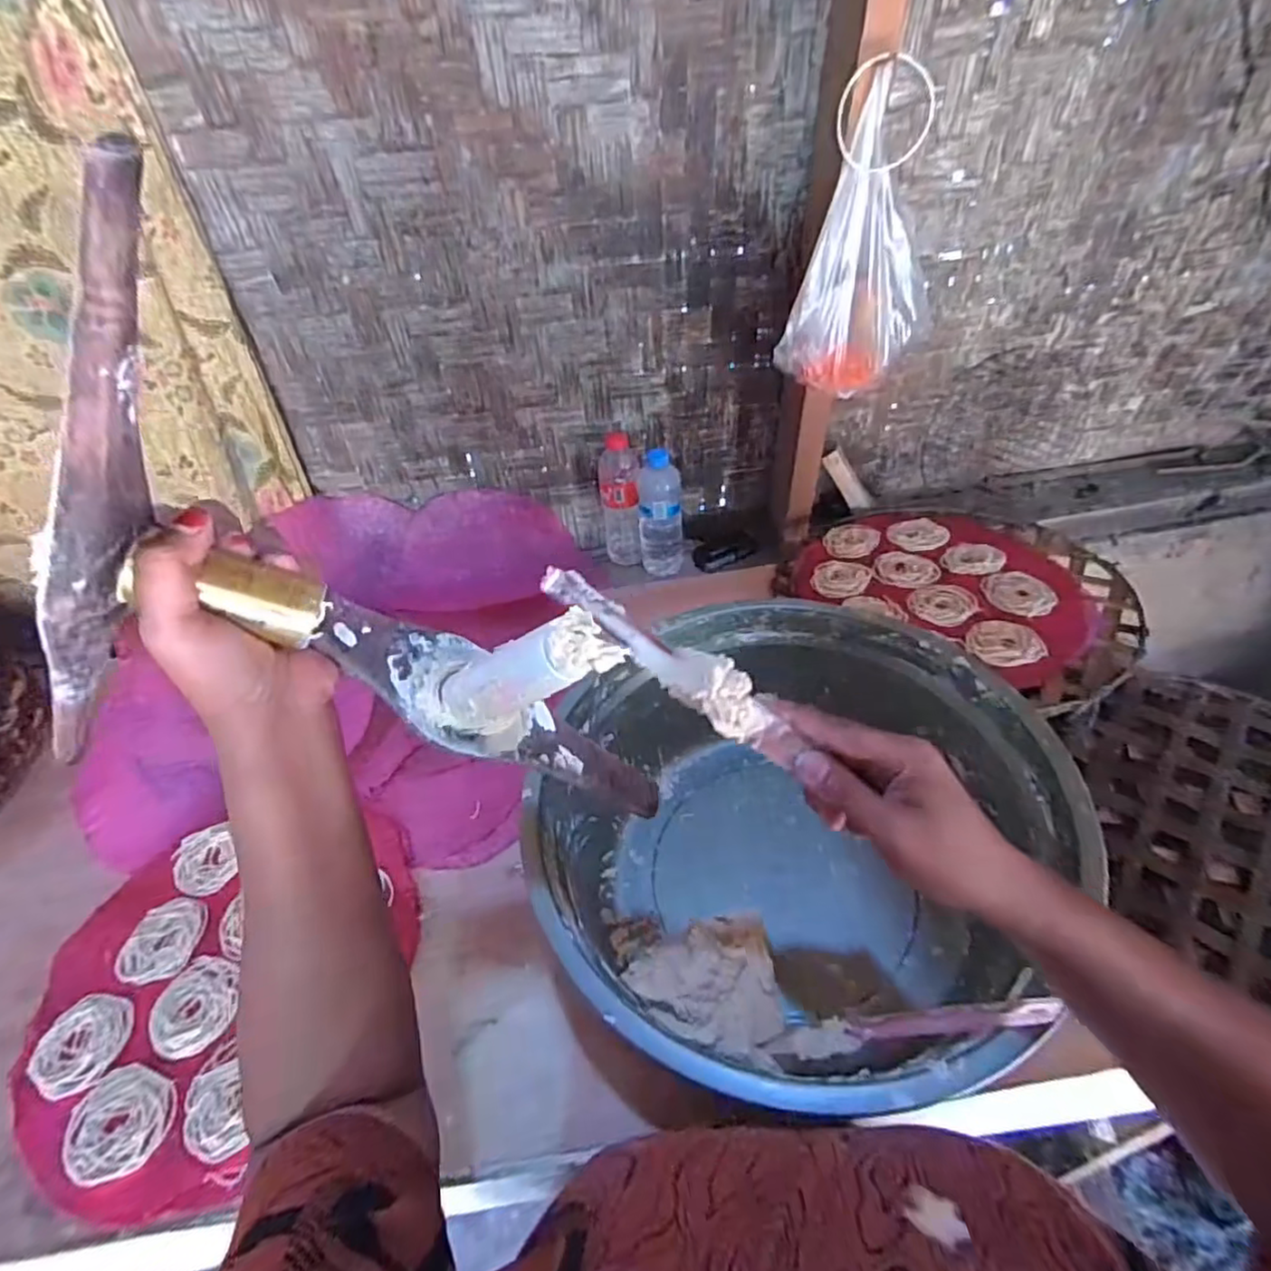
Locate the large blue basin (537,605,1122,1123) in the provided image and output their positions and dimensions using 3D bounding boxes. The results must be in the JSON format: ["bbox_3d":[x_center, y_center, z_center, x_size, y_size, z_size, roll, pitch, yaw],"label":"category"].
[{"bbox_3d":[0.125,0.176,0.566,0.387,0.189,0.399,-3,47,3],"label":"large blue basin"}]

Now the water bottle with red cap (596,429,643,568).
[{"bbox_3d":[-0.022,-0.207,1.042,0.060,0.220,0.063,-7,47,0],"label":"water bottle with red cap"}]

